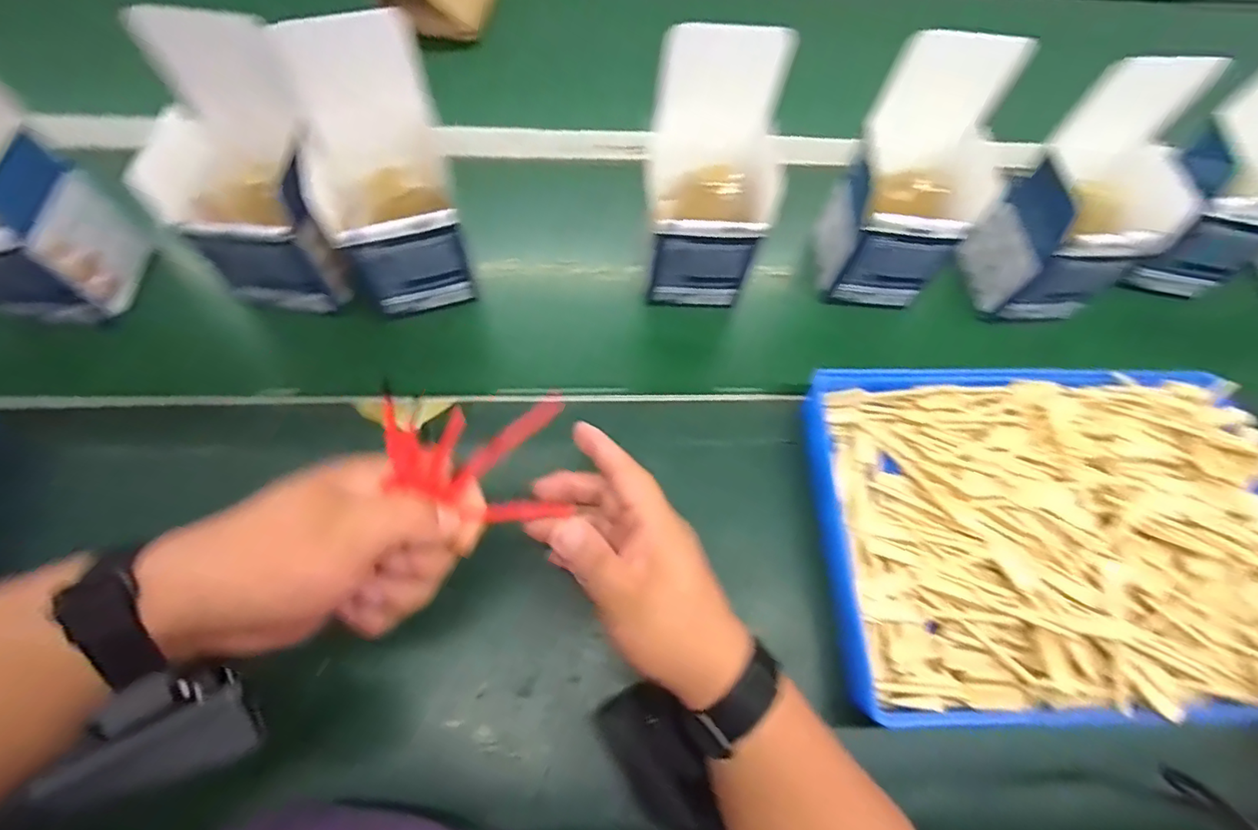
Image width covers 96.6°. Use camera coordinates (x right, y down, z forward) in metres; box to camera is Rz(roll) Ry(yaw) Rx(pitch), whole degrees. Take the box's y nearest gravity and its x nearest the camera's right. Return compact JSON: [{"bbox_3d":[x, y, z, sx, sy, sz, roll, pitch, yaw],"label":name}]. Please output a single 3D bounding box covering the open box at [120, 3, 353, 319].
[{"bbox_3d":[-0.267,-0.156,0.379,0.100,0.168,0.083,5,67,-1],"label":"open box"}]

